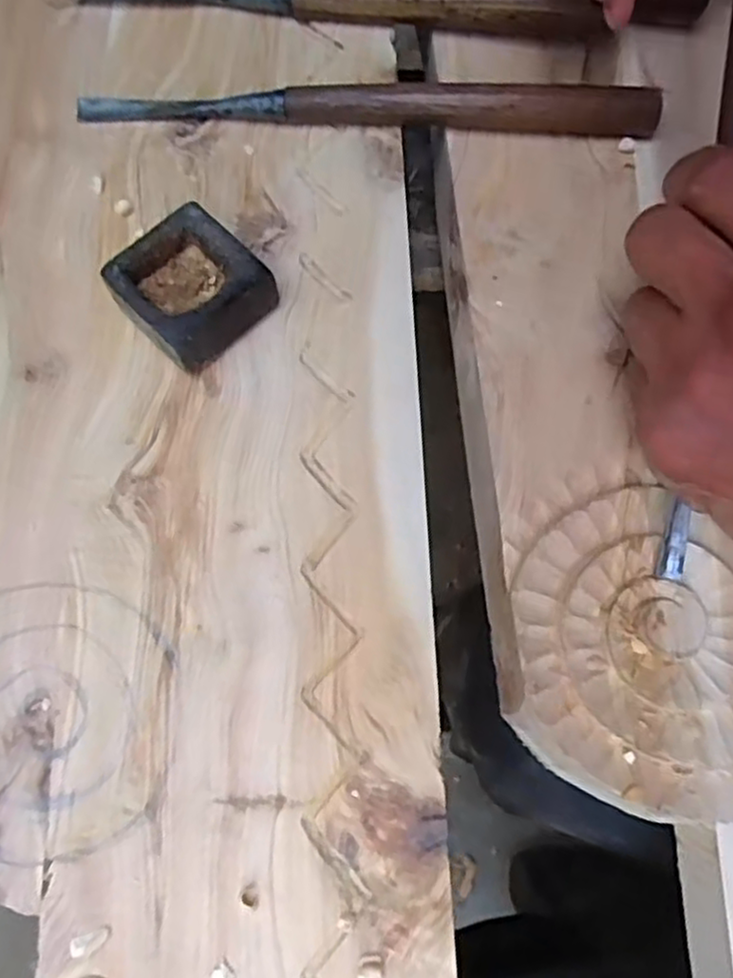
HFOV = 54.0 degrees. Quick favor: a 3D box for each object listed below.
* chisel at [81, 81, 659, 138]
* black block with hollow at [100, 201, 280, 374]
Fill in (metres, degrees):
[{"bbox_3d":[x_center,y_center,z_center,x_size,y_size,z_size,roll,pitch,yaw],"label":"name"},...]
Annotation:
[{"bbox_3d":[-0.002,-0.165,0.309,0.247,0.023,0.014,5,72,-1],"label":"chisel"},{"bbox_3d":[-0.067,-0.074,0.277,0.048,0.030,0.049,42,75,10],"label":"black block with hollow"}]

